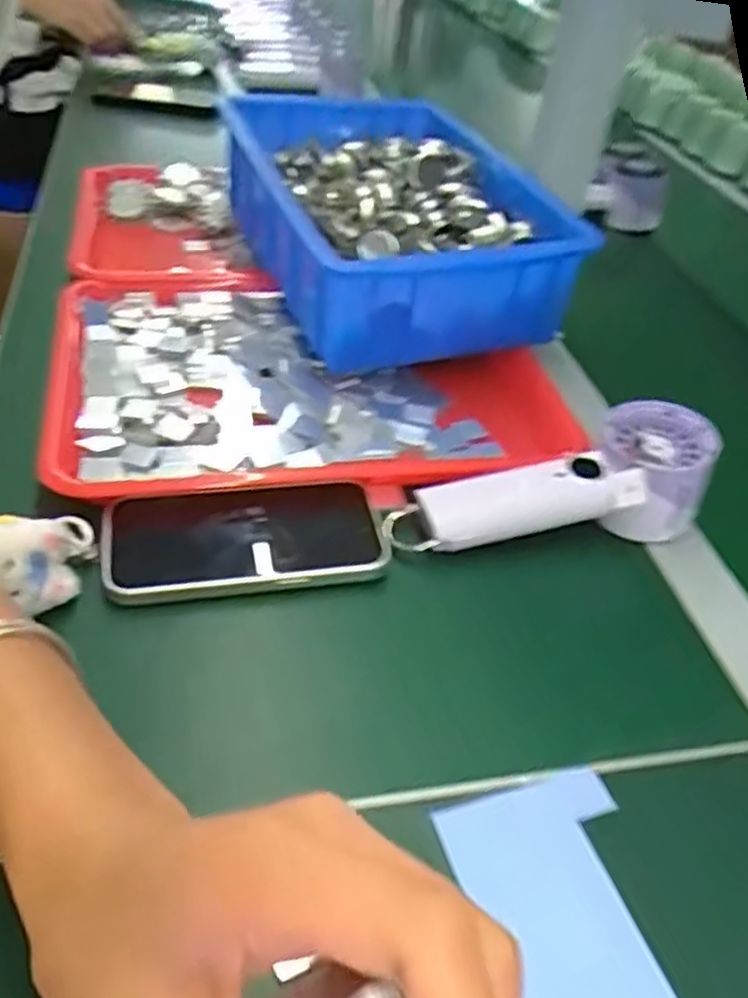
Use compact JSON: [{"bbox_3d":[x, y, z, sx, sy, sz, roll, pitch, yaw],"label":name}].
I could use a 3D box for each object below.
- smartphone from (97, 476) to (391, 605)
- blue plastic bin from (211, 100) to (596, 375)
[{"bbox_3d":[-0.069,0.018,0.422,0.147,0.009,0.069,-3,44,-13],"label":"smartphone"},{"bbox_3d":[0.009,-0.227,0.626,0.214,0.101,0.311,-10,46,-20],"label":"blue plastic bin"}]

